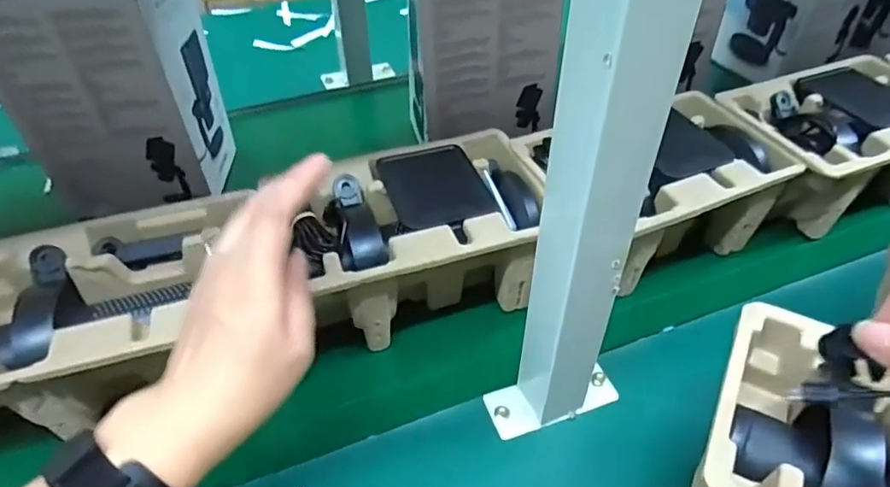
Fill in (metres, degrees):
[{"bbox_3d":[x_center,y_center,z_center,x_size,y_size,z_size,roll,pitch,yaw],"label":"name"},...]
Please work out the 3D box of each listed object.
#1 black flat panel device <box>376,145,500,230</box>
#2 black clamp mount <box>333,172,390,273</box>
[{"bbox_3d":[-0.010,-0.052,0.488,0.078,0.008,0.103,-15,42,-13],"label":"black flat panel device"},{"bbox_3d":[-0.072,-0.020,0.472,0.033,0.026,0.090,-12,42,-11],"label":"black clamp mount"}]

